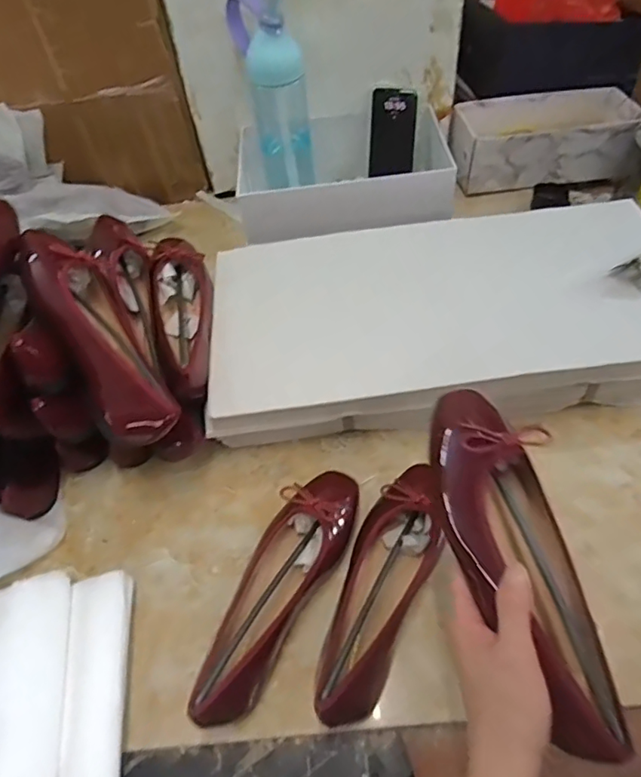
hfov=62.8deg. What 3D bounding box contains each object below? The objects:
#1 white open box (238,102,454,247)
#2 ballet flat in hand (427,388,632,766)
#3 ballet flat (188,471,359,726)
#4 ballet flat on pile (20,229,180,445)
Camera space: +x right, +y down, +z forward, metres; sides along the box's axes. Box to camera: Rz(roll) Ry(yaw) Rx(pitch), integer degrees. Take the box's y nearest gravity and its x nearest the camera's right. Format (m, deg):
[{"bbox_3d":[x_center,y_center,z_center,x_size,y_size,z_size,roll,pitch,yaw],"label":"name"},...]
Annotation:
[{"bbox_3d":[0.035,-0.324,0.794,0.302,0.092,0.202,0,53,6],"label":"white open box"},{"bbox_3d":[0.138,0.106,0.354,0.079,0.051,0.233,-15,64,-6],"label":"ballet flat in hand"},{"bbox_3d":[-0.041,0.168,0.476,0.080,0.061,0.243,25,61,21],"label":"ballet flat"},{"bbox_3d":[-0.211,-0.048,0.508,0.063,0.073,0.232,-30,76,-15],"label":"ballet flat on pile"}]

